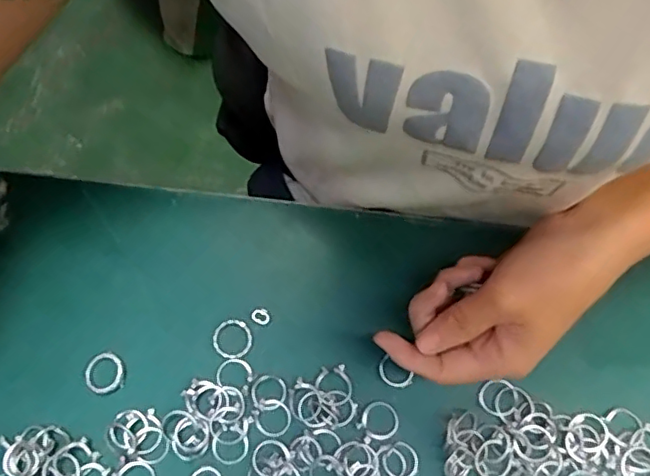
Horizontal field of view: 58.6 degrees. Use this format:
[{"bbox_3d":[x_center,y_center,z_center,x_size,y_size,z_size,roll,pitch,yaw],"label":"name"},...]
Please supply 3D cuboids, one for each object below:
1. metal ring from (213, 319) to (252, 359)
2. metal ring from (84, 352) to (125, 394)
[{"bbox_3d":[-0.057,0.062,0.355,0.023,0.004,0.024,-1,71,2],"label":"metal ring"},{"bbox_3d":[-0.133,0.082,0.351,0.024,0.004,0.024,-4,71,1],"label":"metal ring"}]

